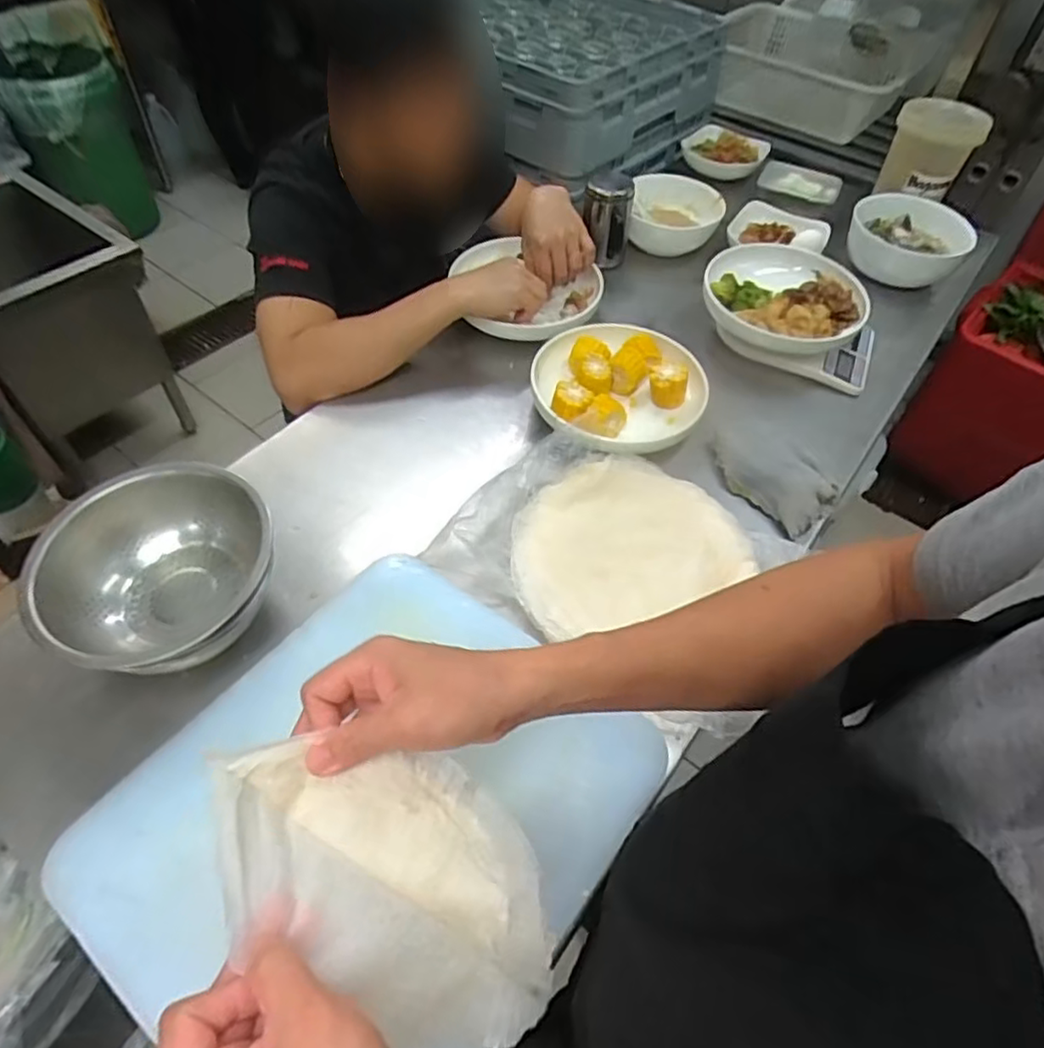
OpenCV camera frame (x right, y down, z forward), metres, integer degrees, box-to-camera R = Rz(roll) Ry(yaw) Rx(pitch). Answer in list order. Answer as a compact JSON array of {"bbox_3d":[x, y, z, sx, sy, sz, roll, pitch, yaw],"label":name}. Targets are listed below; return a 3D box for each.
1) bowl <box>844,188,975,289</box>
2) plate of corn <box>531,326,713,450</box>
[{"bbox_3d":[0.618,-0.452,1.049,0.179,0.074,0.180,24,55,15],"label":"bowl"},{"bbox_3d":[0.123,-0.168,0.823,0.212,0.060,0.208,2,52,-2],"label":"plate of corn"}]

